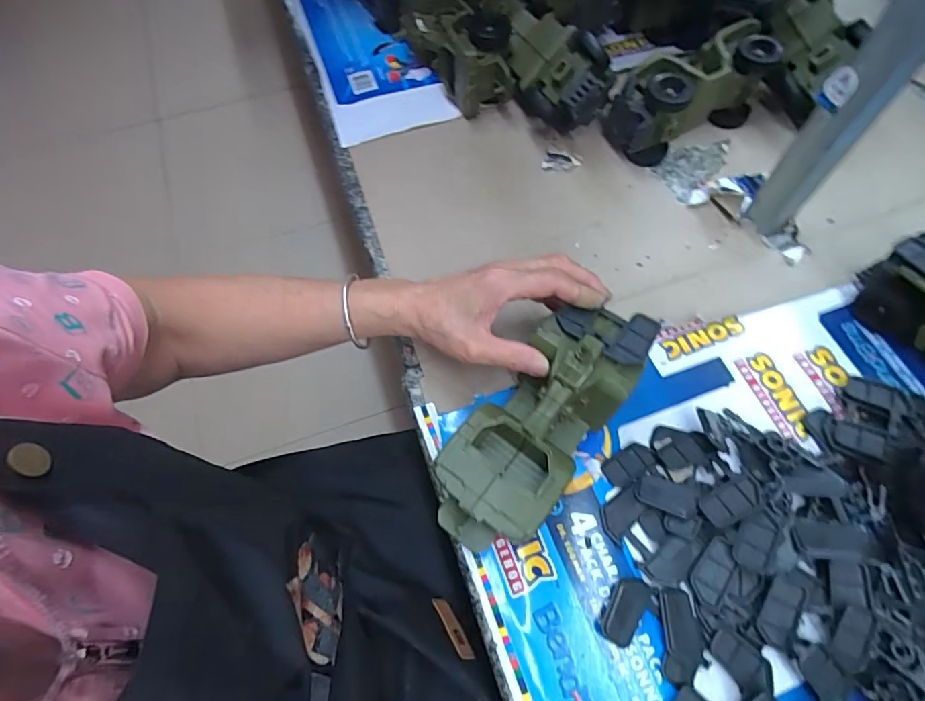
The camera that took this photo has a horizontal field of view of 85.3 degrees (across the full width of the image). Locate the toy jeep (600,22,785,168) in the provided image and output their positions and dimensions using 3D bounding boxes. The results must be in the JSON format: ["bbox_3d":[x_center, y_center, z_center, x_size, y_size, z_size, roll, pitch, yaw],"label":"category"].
[{"bbox_3d":[0.229,-0.269,0.524,0.167,0.082,0.080,-27,66,-10],"label":"toy jeep"}]

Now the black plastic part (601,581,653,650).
[{"bbox_3d":[0.108,0.173,0.334,0.023,0.005,0.041,29,68,16],"label":"black plastic part"}]

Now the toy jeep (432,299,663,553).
[{"bbox_3d":[0.056,0.047,0.349,0.077,0.071,0.190,36,73,18],"label":"toy jeep"}]

